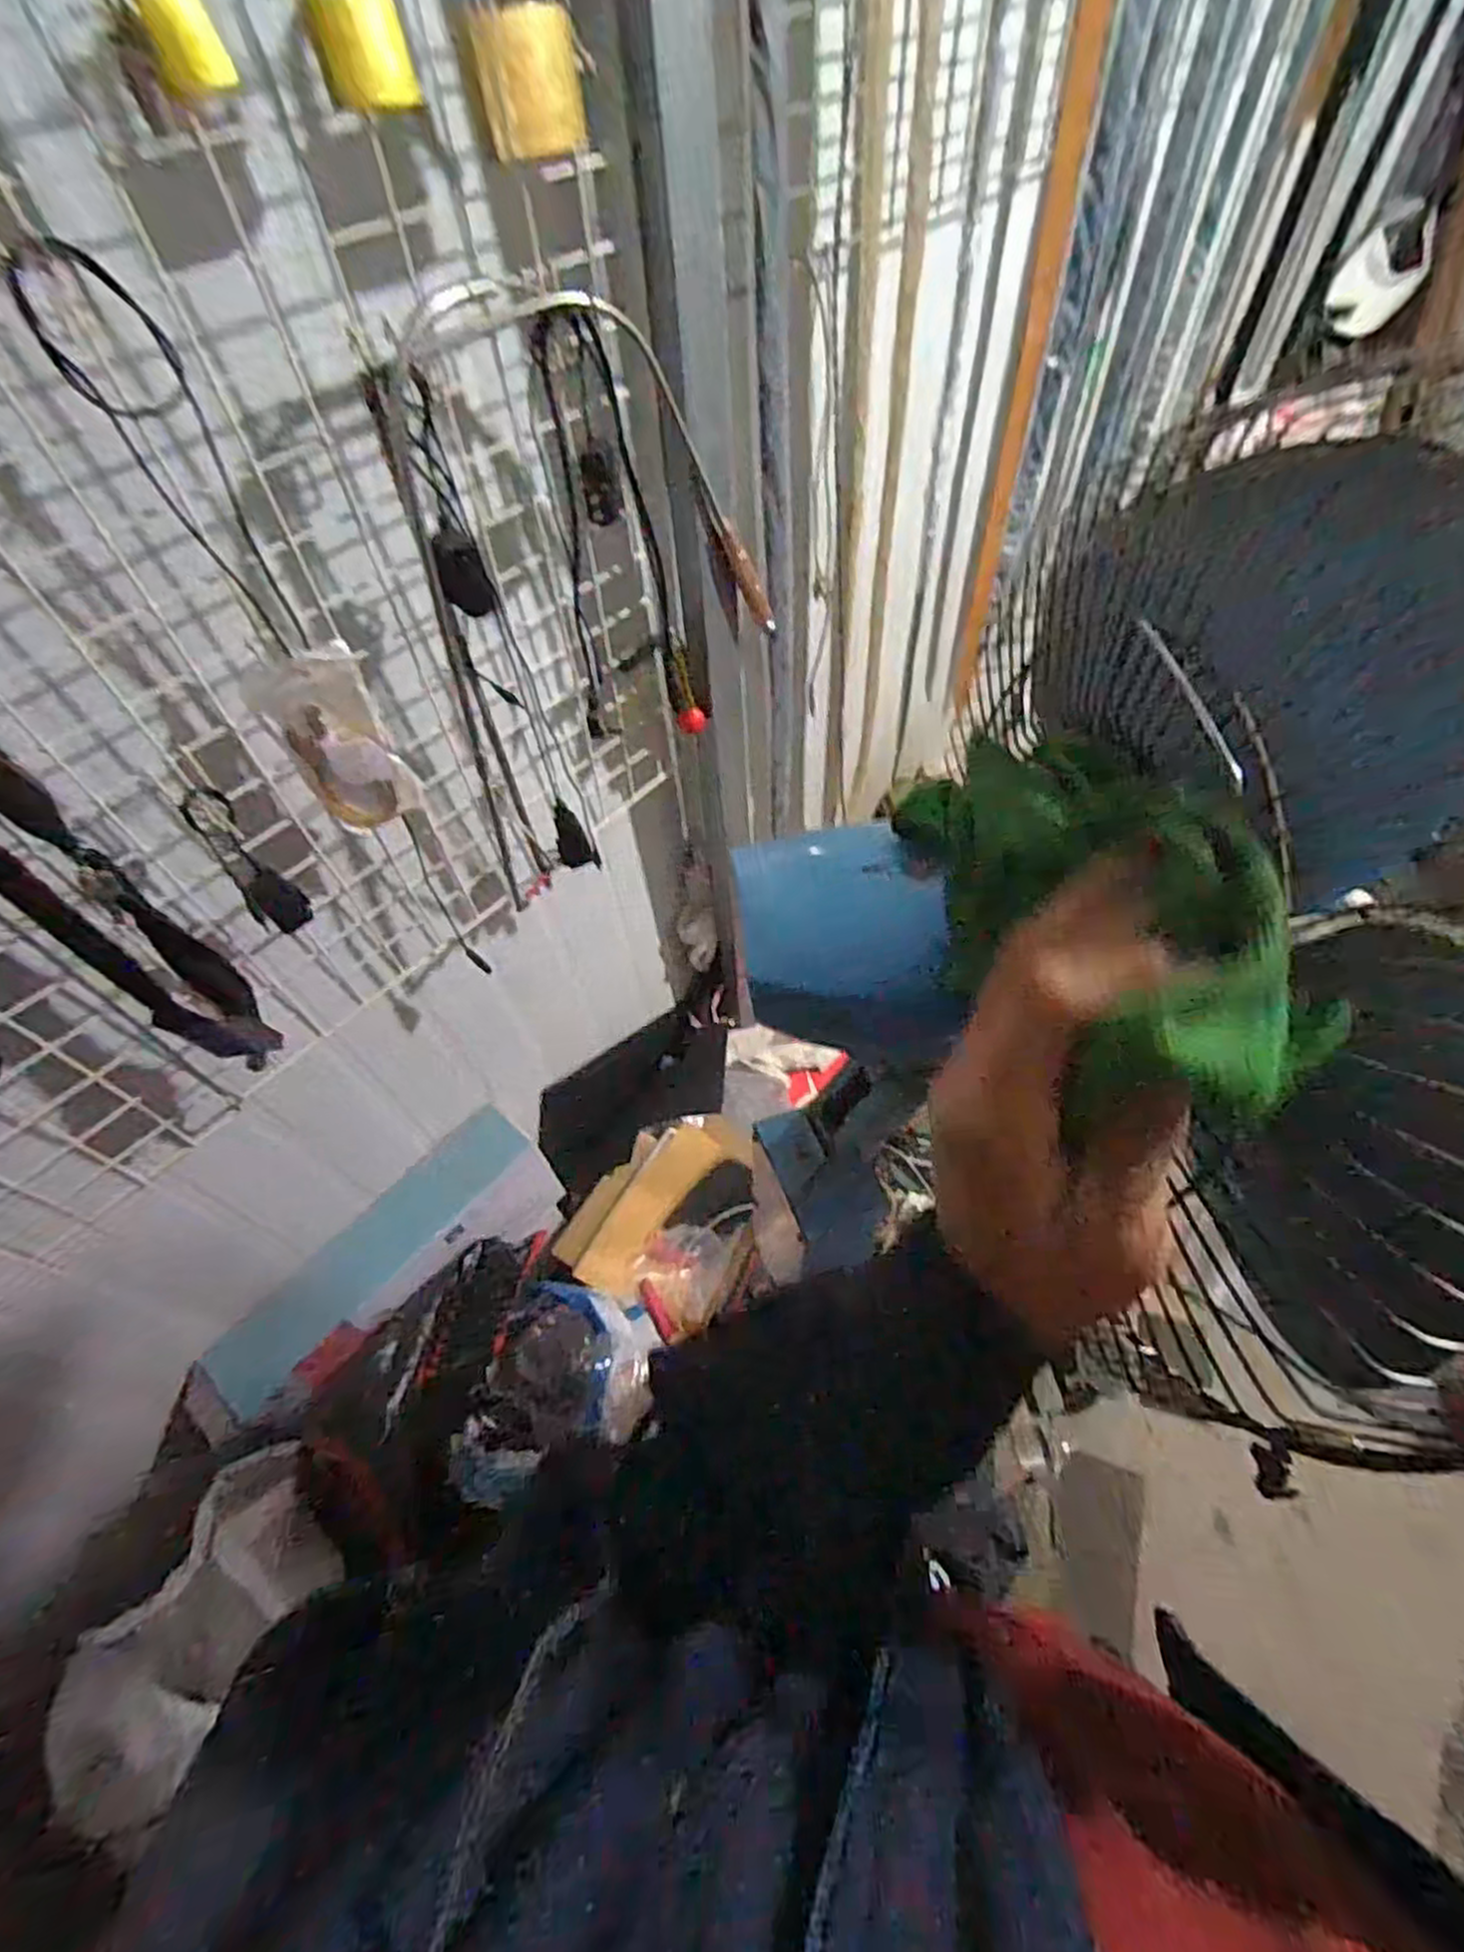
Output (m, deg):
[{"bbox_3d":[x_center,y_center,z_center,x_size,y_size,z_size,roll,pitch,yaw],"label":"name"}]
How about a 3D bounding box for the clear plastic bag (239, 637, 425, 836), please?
[{"bbox_3d":[-0.300,-0.178,0.607,0.076,0.149,0.031,-28,57,-15],"label":"clear plastic bag"}]

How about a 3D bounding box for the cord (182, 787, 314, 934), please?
[{"bbox_3d":[-0.383,-0.088,0.620,0.039,0.147,0.025,-38,60,-21],"label":"cord"}]

